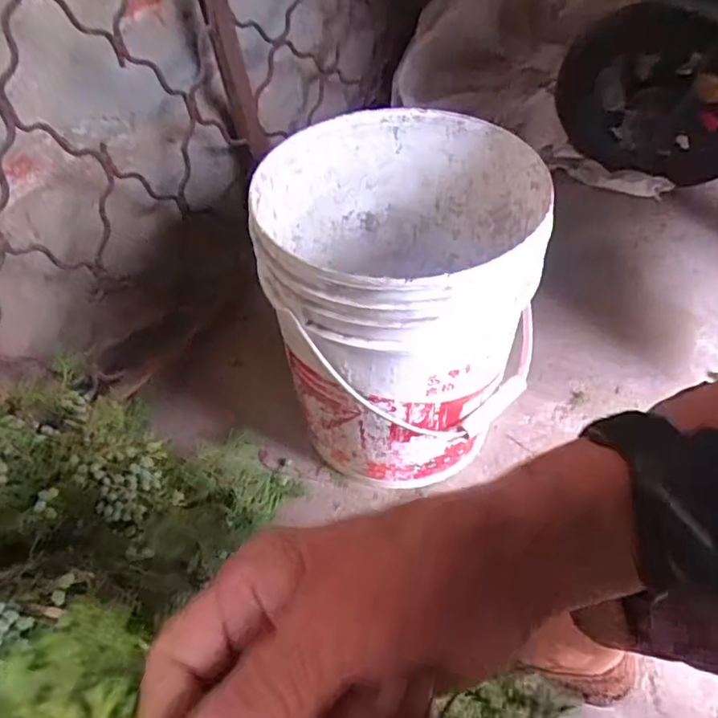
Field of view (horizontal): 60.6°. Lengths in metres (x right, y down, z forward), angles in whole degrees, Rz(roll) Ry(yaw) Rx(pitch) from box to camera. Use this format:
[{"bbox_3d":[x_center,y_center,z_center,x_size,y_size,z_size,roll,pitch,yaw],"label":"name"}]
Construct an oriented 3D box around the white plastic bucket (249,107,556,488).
[{"bbox_3d":[0.050,-0.060,0.685,0.263,0.312,0.253,-2,47,2],"label":"white plastic bucket"}]

